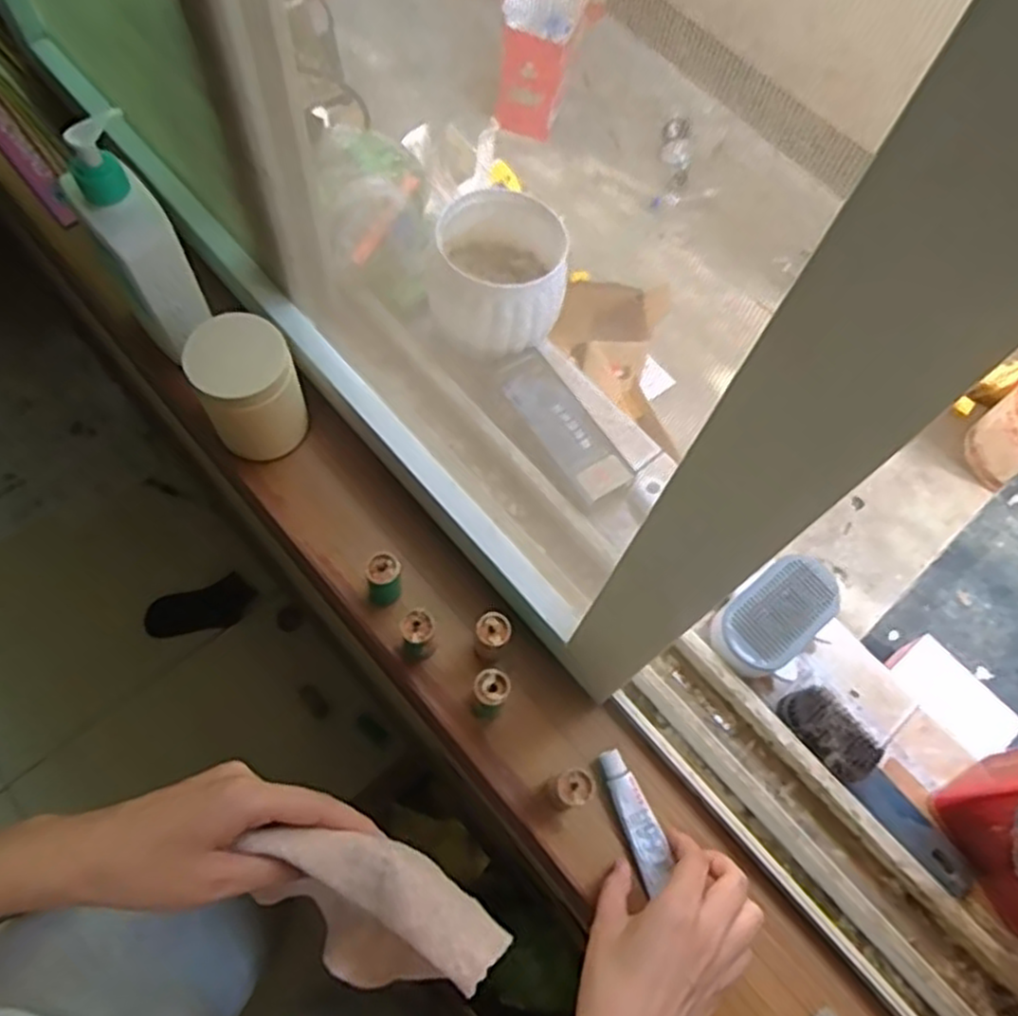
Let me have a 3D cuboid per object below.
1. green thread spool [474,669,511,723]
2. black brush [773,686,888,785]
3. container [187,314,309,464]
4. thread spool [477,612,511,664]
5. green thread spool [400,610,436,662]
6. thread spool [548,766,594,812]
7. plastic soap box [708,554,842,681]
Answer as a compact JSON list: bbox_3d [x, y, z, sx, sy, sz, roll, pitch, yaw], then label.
[{"bbox_3d":[-0.012,0.127,0.500,0.022,0.059,0.024,1,66,-3],"label":"green thread spool"},{"bbox_3d":[0.225,0.163,0.530,0.039,0.040,0.070,-38,73,-18],"label":"black brush"},{"bbox_3d":[-0.187,-0.085,0.544,0.065,0.099,0.070,1,66,-3],"label":"container"},{"bbox_3d":[-0.011,0.090,0.512,0.022,0.052,0.022,1,66,-3],"label":"thread spool"},{"bbox_3d":[-0.061,0.088,0.509,0.021,0.055,0.021,1,66,-3],"label":"green thread spool"},{"bbox_3d":[0.042,0.181,0.477,0.025,0.064,0.022,-23,69,-13],"label":"thread spool"},{"bbox_3d":[0.198,0.081,0.553,0.106,0.038,0.064,-35,72,-17],"label":"plastic soap box"}]

